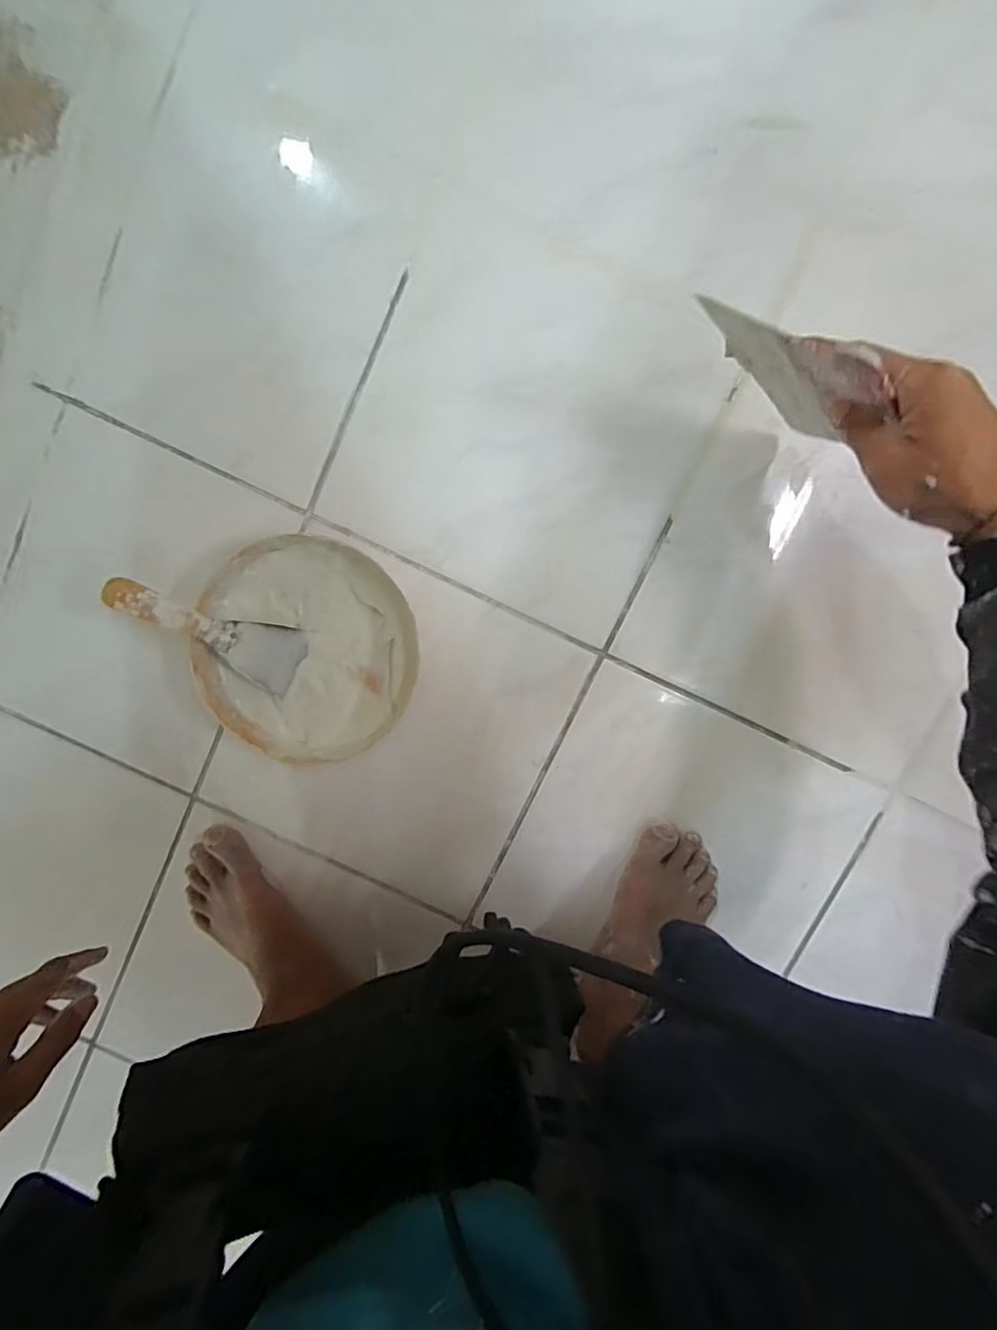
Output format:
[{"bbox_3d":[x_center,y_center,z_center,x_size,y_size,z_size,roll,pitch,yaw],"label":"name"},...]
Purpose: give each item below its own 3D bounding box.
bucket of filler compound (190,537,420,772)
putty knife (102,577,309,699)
[{"bbox_3d":[-0.174,-0.013,0.518,0.196,0.057,0.197,0,100,3],"label":"bucket of filler compound"},{"bbox_3d":[-0.259,-0.028,0.496,0.163,0.016,0.063,27,102,-37],"label":"putty knife"}]

